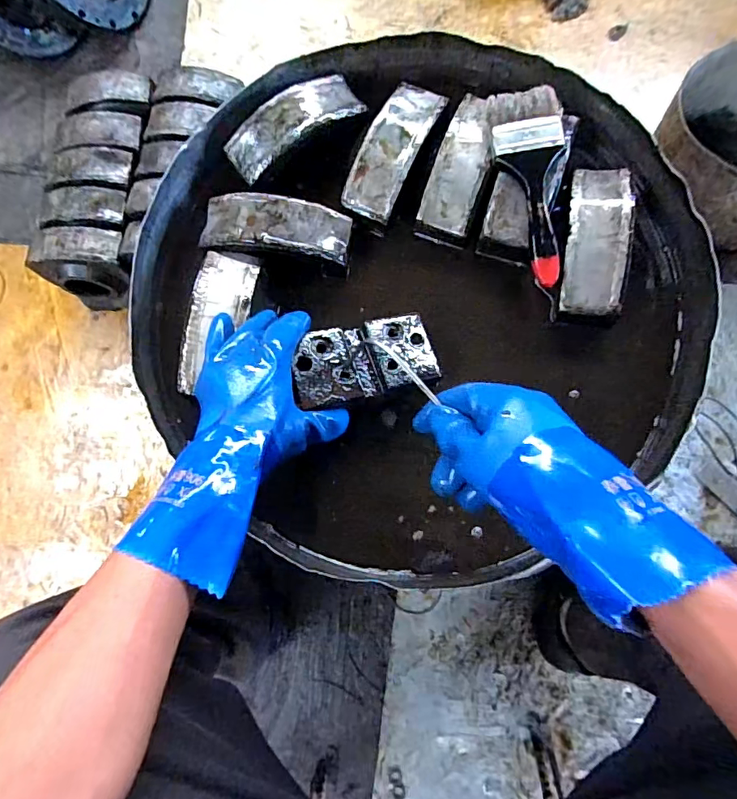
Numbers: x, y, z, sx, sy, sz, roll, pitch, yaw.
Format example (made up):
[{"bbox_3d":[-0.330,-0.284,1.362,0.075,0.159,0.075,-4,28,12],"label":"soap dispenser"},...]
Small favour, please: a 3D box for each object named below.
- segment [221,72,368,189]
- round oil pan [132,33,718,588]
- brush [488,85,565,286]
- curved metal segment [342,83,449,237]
[{"bbox_3d":[-0.086,-0.308,0.530,0.155,0.025,0.061,-33,78,-3],"label":"segment"},{"bbox_3d":[0.046,-0.116,0.512,0.572,0.107,0.573,-1,81,3],"label":"round oil pan"},{"bbox_3d":[0.164,-0.214,0.478,0.065,0.026,0.198,-6,79,3],"label":"brush"},{"bbox_3d":[0.028,-0.274,0.541,0.061,0.054,0.160,26,82,9],"label":"curved metal segment"}]

